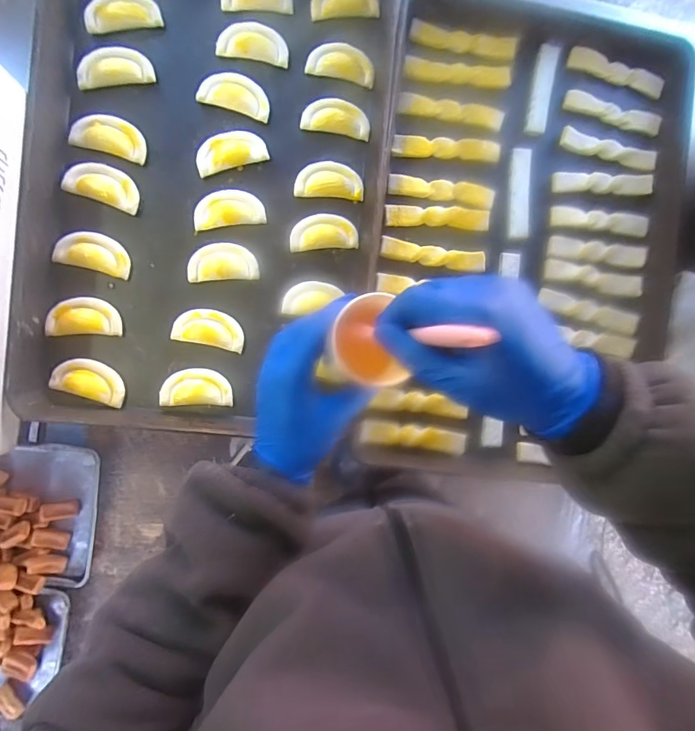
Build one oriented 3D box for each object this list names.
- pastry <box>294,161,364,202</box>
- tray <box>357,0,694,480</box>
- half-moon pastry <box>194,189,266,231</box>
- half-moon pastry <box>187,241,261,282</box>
[{"bbox_3d":[-0.023,-0.234,0.564,0.085,0.011,0.042,2,90,-5],"label":"pastry"},{"bbox_3d":[0.238,-0.163,0.593,0.408,0.055,0.615,6,92,-4],"label":"tray"},{"bbox_3d":[-0.148,-0.194,0.551,0.086,0.015,0.039,-8,91,-5],"label":"half-moon pastry"},{"bbox_3d":[-0.156,-0.129,0.556,0.083,0.010,0.047,-5,90,-5],"label":"half-moon pastry"}]

